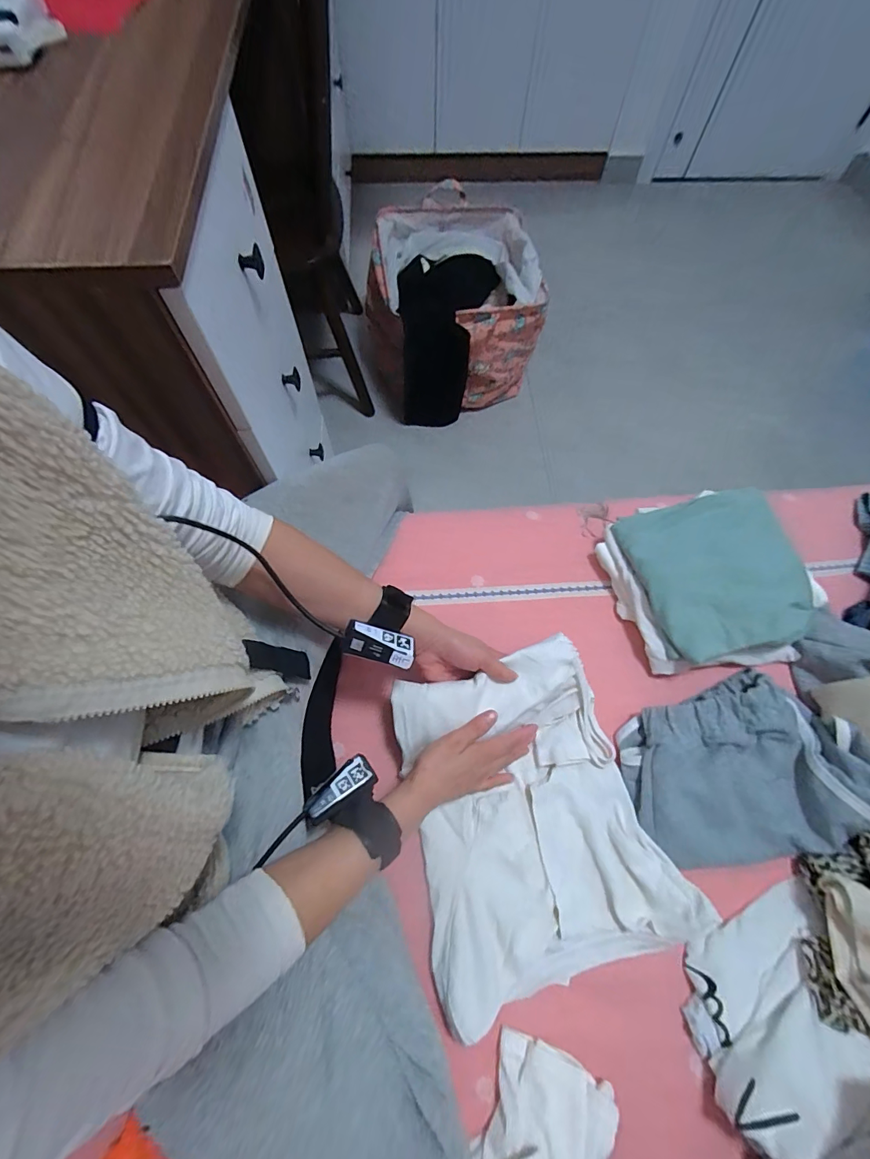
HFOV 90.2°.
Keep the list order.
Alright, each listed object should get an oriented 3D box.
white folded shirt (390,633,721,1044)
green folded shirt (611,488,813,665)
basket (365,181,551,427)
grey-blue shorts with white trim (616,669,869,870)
[{"bbox_3d":[0.103,0.251,0.465,0.260,0.081,0.319,-15,68,-8],"label":"white folded shirt"},{"bbox_3d":[0.359,-0.012,0.556,0.191,0.041,0.208,-11,67,-6],"label":"green folded shirt"},{"bbox_3d":[0.029,-0.773,1.275,0.446,0.333,0.497,-12,67,-7],"label":"basket"},{"bbox_3d":[0.349,0.212,0.485,0.255,0.062,0.190,-12,67,-7],"label":"grey-blue shorts with white trim"}]

